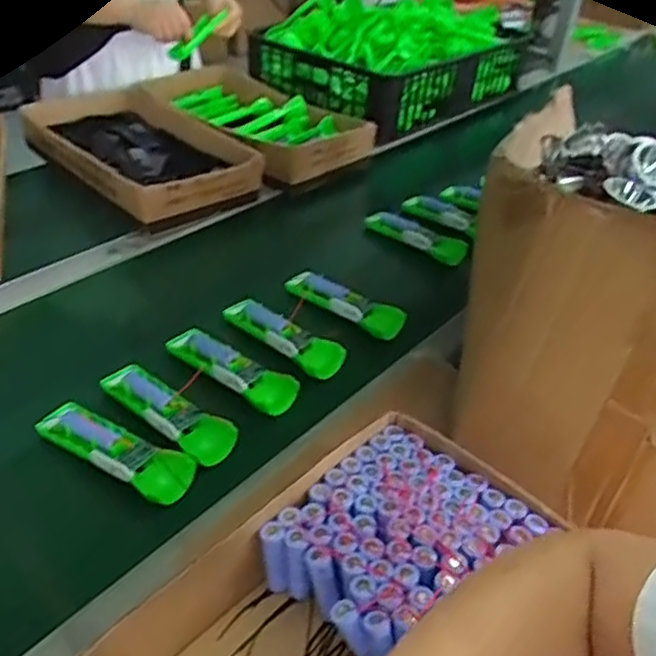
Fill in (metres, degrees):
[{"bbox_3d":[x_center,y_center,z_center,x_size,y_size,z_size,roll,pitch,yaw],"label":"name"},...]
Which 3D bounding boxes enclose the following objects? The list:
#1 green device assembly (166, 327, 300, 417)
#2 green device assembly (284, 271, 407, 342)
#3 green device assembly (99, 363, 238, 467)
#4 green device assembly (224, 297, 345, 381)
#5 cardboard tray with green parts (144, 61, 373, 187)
[{"bbox_3d":[-0.103,0.041,0.729,0.163,0.022,0.041,28,43,27],"label":"green device assembly"},{"bbox_3d":[0.016,-0.034,0.848,0.164,0.024,0.047,26,42,25],"label":"green device assembly"},{"bbox_3d":[-0.159,0.080,0.676,0.162,0.022,0.047,29,43,28],"label":"green device assembly"},{"bbox_3d":[-0.056,0.007,0.790,0.162,0.026,0.045,30,44,28],"label":"green device assembly"},{"bbox_3d":[-0.138,-0.367,1.195,0.235,0.074,0.415,-26,47,-34],"label":"cardboard tray with green parts"}]

